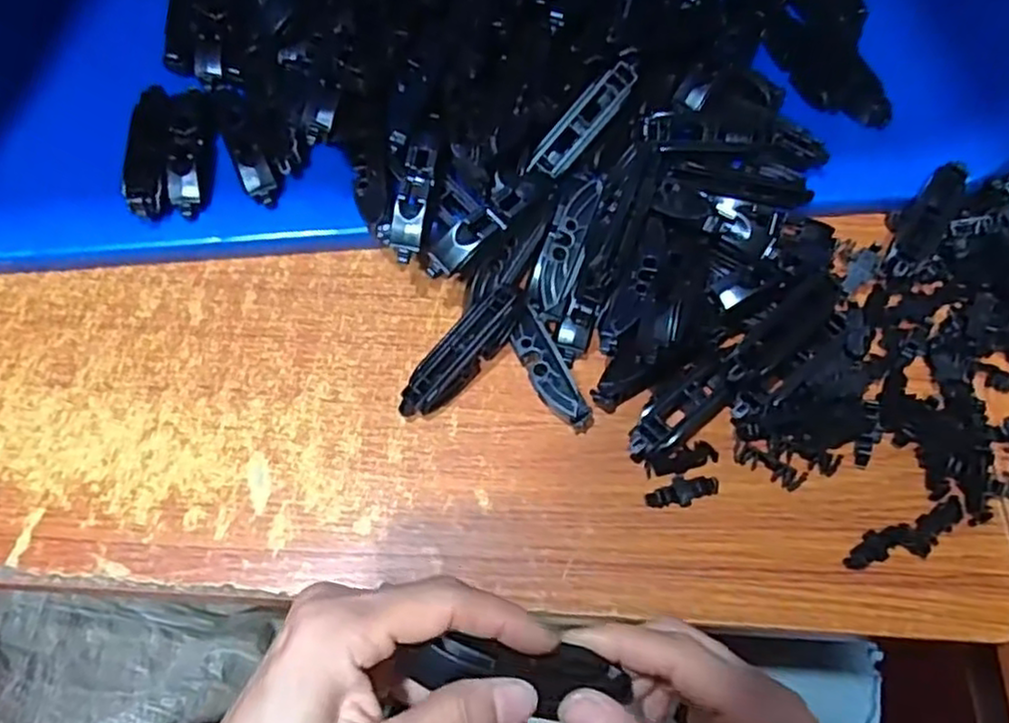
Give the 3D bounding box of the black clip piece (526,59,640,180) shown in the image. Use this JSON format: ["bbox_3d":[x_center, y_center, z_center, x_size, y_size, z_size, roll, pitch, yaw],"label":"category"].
[{"bbox_3d":[0.042,-0.126,0.369,0.069,0.012,0.016,-47,73,11],"label":"black clip piece"}]

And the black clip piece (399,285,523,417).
[{"bbox_3d":[-0.021,-0.005,0.350,0.021,0.025,0.079,41,83,15],"label":"black clip piece"}]

